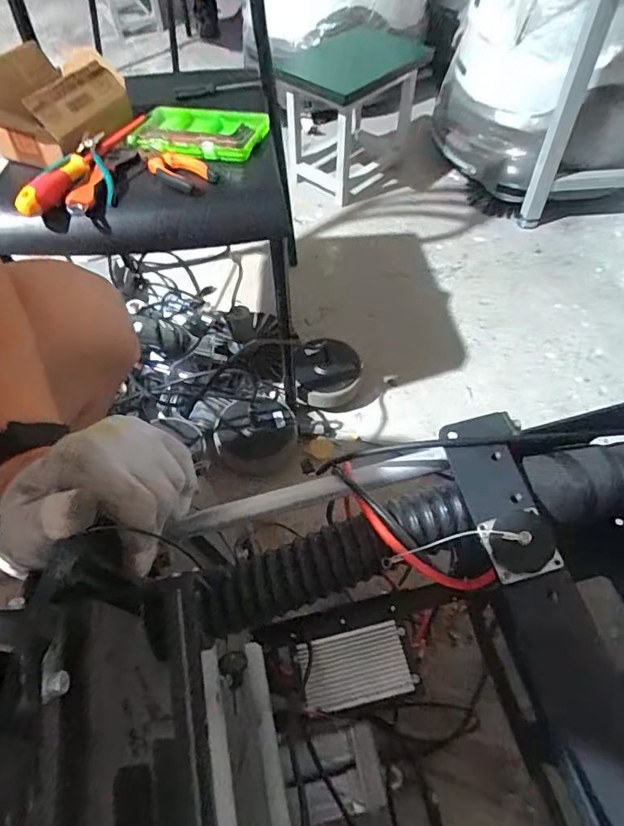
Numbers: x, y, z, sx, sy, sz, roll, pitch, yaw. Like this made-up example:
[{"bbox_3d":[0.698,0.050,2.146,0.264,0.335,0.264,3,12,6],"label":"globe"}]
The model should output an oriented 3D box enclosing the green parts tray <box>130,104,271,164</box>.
[{"bbox_3d":[-0.157,-0.400,0.713,0.176,0.026,0.114,15,57,11],"label":"green parts tray"}]

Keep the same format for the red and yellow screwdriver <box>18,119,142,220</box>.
[{"bbox_3d":[-0.299,-0.327,0.658,0.036,0.034,0.219,18,58,12],"label":"red and yellow screwdriver"}]

